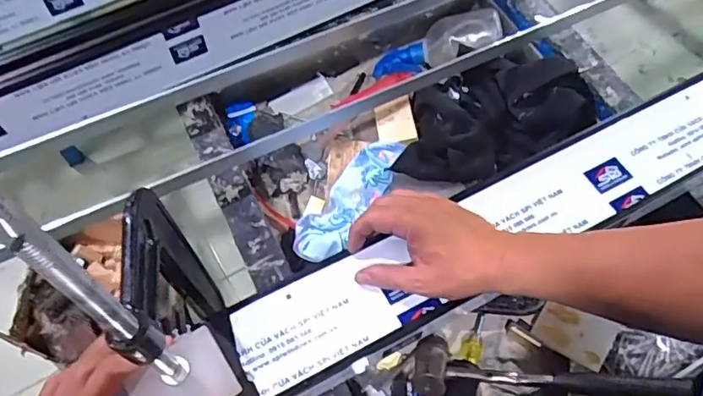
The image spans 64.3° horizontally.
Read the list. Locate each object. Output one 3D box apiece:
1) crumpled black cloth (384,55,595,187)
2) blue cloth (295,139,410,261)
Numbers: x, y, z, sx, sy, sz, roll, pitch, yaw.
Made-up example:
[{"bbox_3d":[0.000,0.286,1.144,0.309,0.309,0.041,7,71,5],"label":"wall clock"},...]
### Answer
[{"bbox_3d":[0.168,-0.114,0.731,0.257,0.081,0.152,-20,62,-10],"label":"crumpled black cloth"},{"bbox_3d":[-0.009,-0.001,0.710,0.085,0.027,0.202,7,48,31],"label":"blue cloth"}]

